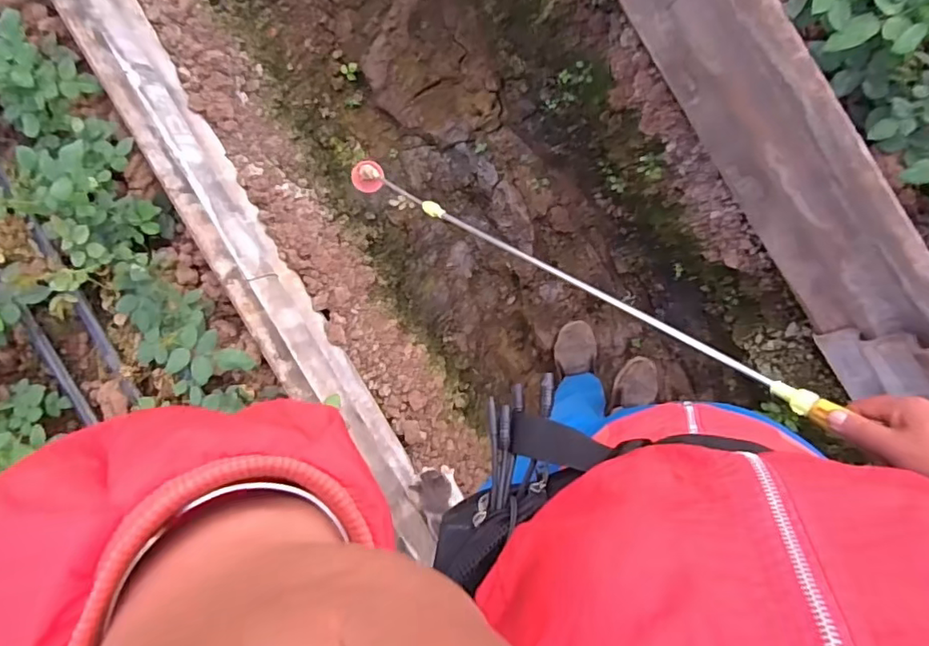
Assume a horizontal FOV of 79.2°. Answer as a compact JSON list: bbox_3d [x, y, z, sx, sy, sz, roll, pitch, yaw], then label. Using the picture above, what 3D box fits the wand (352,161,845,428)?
[{"bbox_3d":[0.061,-0.107,0.802,0.884,0.033,0.049,35,101,44],"label":"wand"}]

